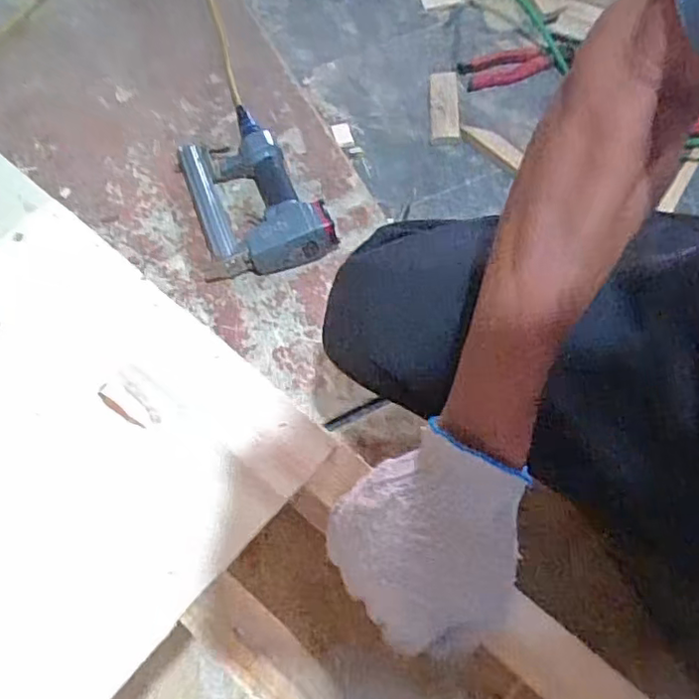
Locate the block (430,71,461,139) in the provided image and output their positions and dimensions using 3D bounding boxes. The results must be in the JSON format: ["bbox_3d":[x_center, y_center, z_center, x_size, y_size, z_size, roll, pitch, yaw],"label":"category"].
[{"bbox_3d":[0.138,-0.357,0.901,0.039,0.014,0.133,2,62,1],"label":"block"}]

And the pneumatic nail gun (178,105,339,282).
[{"bbox_3d":[-0.132,-0.219,0.814,0.158,0.066,0.271,-16,64,-8],"label":"pneumatic nail gun"}]

